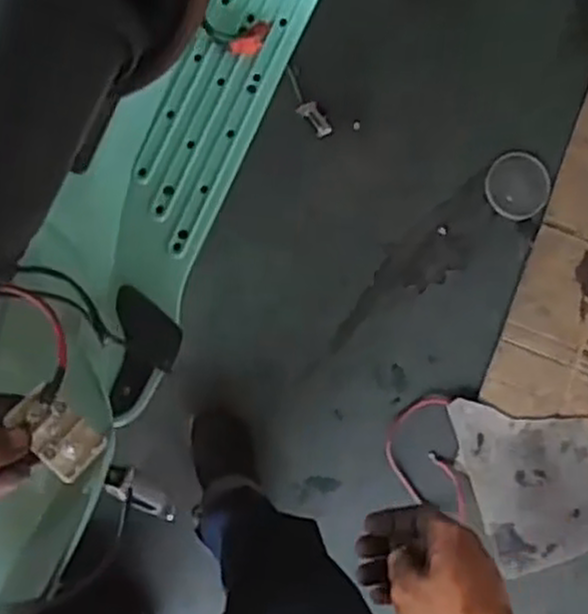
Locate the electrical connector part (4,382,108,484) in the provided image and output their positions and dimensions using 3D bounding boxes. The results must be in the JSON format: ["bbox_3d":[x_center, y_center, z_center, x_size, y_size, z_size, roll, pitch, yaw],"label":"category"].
[{"bbox_3d":[-0.152,0.080,0.498,0.057,0.017,0.038,47,54,-7],"label":"electrical connector part"}]

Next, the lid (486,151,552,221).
[{"bbox_3d":[0.403,-0.217,1.403,0.122,0.017,0.120,0,90,-2],"label":"lid"}]

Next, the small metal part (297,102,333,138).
[{"bbox_3d":[0.035,-0.311,1.311,0.031,0.019,0.066,-38,94,-6],"label":"small metal part"}]

